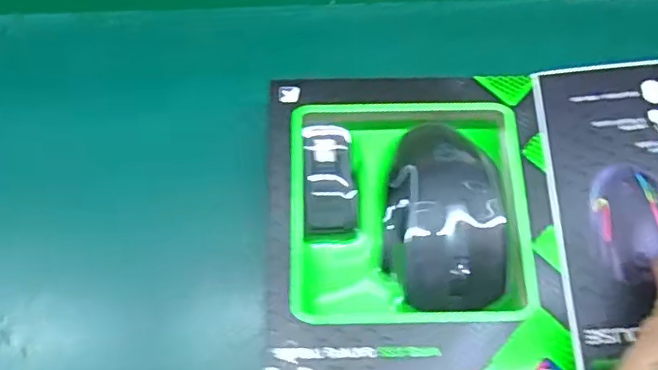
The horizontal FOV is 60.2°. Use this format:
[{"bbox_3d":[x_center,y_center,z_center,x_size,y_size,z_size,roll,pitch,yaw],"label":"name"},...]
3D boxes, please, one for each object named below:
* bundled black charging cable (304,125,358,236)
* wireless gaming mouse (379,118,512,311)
[{"bbox_3d":[0.001,-0.001,0.336,0.030,0.009,0.068,-3,99,0],"label":"bundled black charging cable"},{"bbox_3d":[0.067,0.015,0.331,0.067,0.032,0.111,-1,75,0],"label":"wireless gaming mouse"}]

